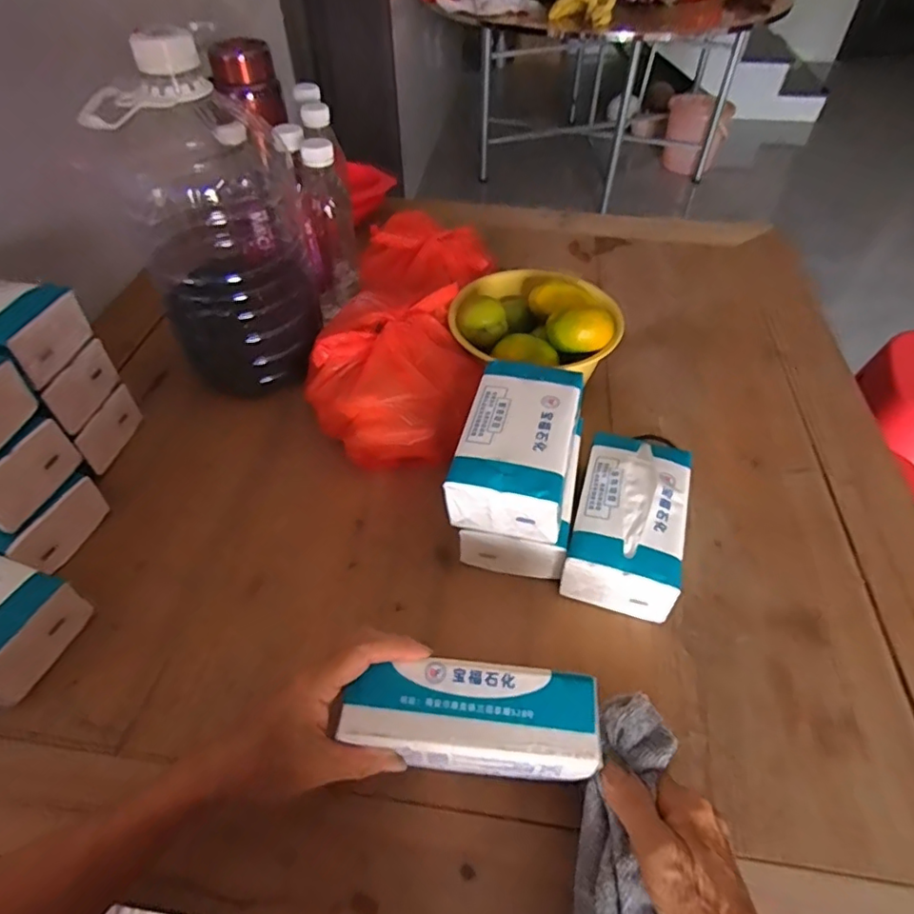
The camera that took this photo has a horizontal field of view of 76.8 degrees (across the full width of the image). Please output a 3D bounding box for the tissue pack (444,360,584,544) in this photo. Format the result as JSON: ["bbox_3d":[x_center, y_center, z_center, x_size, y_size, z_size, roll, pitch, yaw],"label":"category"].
[{"bbox_3d":[0.053,-0.012,0.495,0.091,0.053,0.156,12,50,10],"label":"tissue pack"}]

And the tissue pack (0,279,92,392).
[{"bbox_3d":[-0.432,-0.115,0.512,0.159,0.057,0.094,6,50,5],"label":"tissue pack"}]

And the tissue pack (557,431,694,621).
[{"bbox_3d":[0.152,0.056,0.514,0.088,0.066,0.154,14,51,12],"label":"tissue pack"}]

